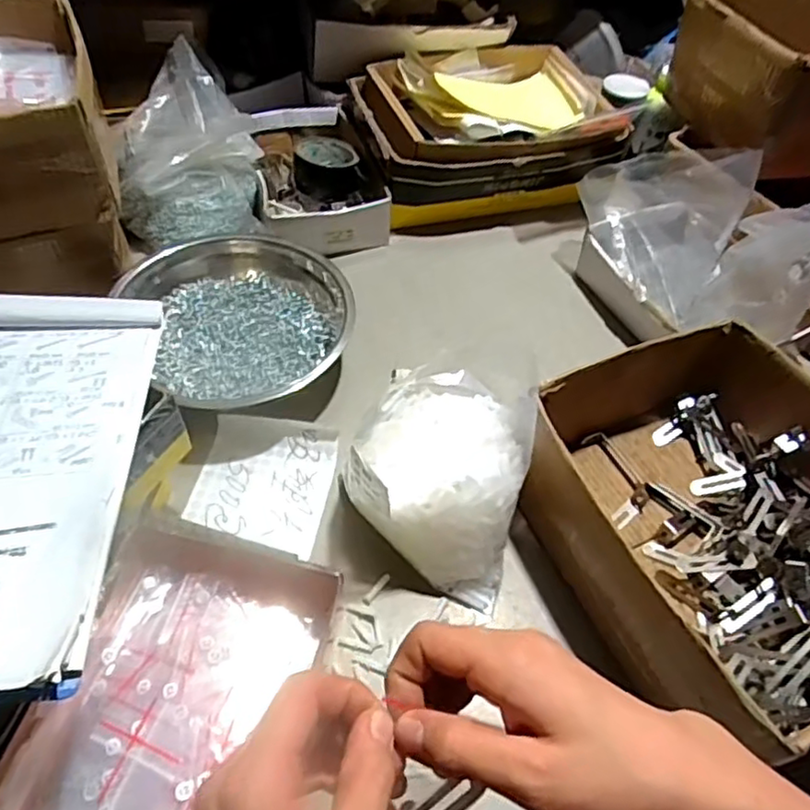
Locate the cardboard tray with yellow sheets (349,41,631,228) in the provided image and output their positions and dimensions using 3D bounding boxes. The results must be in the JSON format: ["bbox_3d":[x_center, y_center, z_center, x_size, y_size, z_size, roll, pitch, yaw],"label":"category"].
[{"bbox_3d":[0.110,-0.389,0.912,0.334,0.118,0.271,-13,54,-14],"label":"cardboard tray with yellow sheets"}]

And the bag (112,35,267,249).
[{"bbox_3d":[-0.275,-0.319,0.808,0.173,0.145,0.200,-13,54,-14],"label":"bag"}]

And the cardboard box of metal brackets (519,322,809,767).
[{"bbox_3d":[0.270,0.097,0.558,0.262,0.118,0.300,-20,56,-18],"label":"cardboard box of metal brackets"}]

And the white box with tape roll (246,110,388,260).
[{"bbox_3d":[-0.123,-0.314,0.892,0.150,0.060,0.259,-11,53,-13],"label":"white box with tape roll"}]

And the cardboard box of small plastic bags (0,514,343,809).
[{"bbox_3d":[-0.165,0.224,0.460,0.177,0.072,0.254,15,52,8],"label":"cardboard box of small plastic bags"}]

